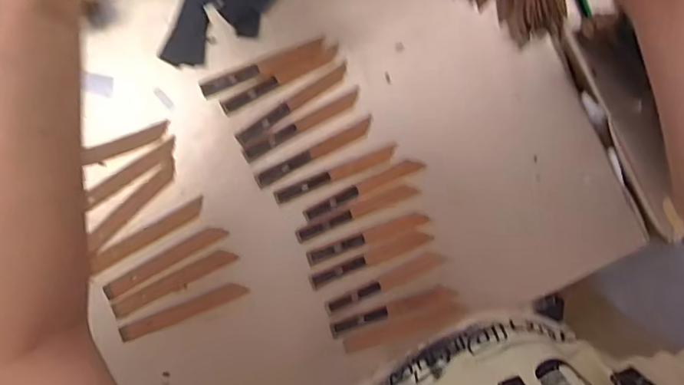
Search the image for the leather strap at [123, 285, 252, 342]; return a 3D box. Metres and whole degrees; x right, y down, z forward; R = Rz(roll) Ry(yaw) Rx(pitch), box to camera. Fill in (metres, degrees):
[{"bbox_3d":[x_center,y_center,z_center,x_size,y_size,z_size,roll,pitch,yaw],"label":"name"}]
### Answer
[{"bbox_3d":[-0.152,0.114,0.500,0.120,0.004,0.017,-21,95,-8],"label":"leather strap"}]

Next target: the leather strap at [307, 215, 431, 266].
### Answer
[{"bbox_3d":[0.026,0.045,0.509,0.122,0.004,0.015,-18,92,-4],"label":"leather strap"}]

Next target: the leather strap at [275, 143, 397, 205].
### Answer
[{"bbox_3d":[-0.005,-0.017,0.507,0.125,0.004,0.015,-23,93,-3],"label":"leather strap"}]

